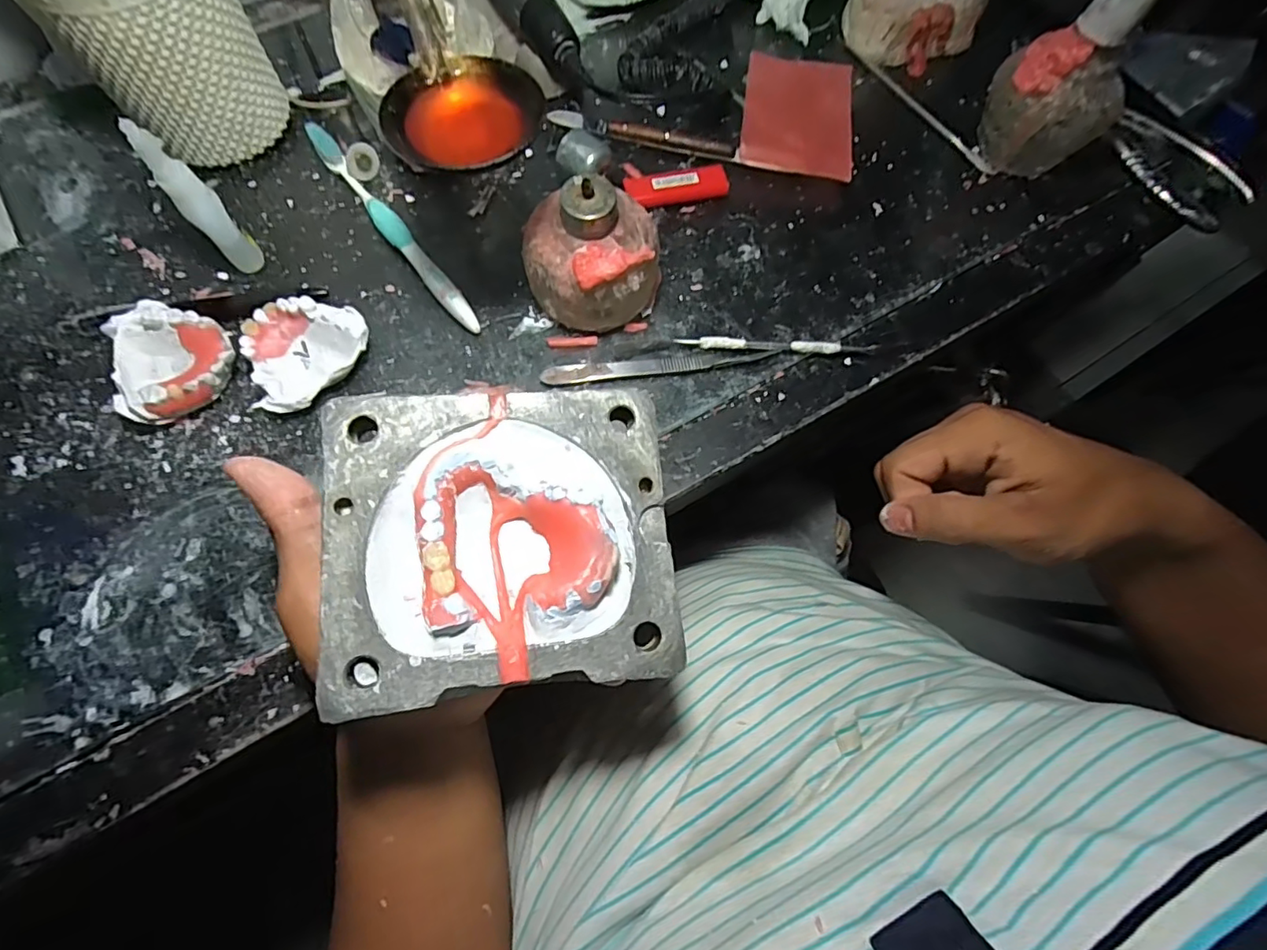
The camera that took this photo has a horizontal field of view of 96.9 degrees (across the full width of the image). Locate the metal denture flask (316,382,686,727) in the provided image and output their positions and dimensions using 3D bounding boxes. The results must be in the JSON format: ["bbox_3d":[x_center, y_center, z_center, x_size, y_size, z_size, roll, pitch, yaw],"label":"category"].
[{"bbox_3d":[-0.048,0.021,0.214,0.123,0.024,0.115,-7,72,-5],"label":"metal denture flask"}]

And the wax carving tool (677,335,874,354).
[{"bbox_3d":[0.084,-0.077,0.334,0.117,0.009,0.008,3,72,-2],"label":"wax carving tool"}]

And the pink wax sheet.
[{"bbox_3d":[0.116,-0.255,0.396,0.076,0.005,0.121,8,66,-1],"label":"pink wax sheet"}]

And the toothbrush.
[{"bbox_3d":[-0.152,-0.156,0.353,0.014,0.014,0.185,-38,77,-13],"label":"toothbrush"}]

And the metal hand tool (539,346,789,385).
[{"bbox_3d":[0.018,-0.063,0.328,0.140,0.005,0.011,-5,72,-4],"label":"metal hand tool"}]

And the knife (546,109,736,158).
[{"bbox_3d":[0.005,-0.235,0.384,0.127,0.008,0.013,12,72,1],"label":"knife"}]

